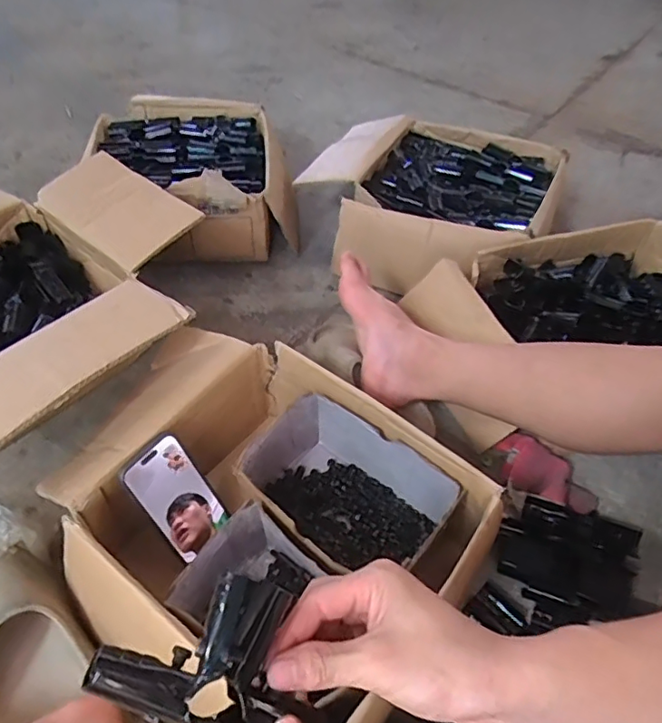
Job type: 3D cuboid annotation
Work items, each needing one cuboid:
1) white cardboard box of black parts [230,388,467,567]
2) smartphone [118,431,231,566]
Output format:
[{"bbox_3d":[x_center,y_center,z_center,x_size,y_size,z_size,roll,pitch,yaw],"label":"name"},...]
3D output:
[{"bbox_3d":[0.010,0.154,0.617,0.208,0.096,0.139,32,54,23],"label":"white cardboard box of black parts"},{"bbox_3d":[-0.162,0.144,0.588,0.008,0.129,0.070,5,40,45],"label":"smartphone"}]

